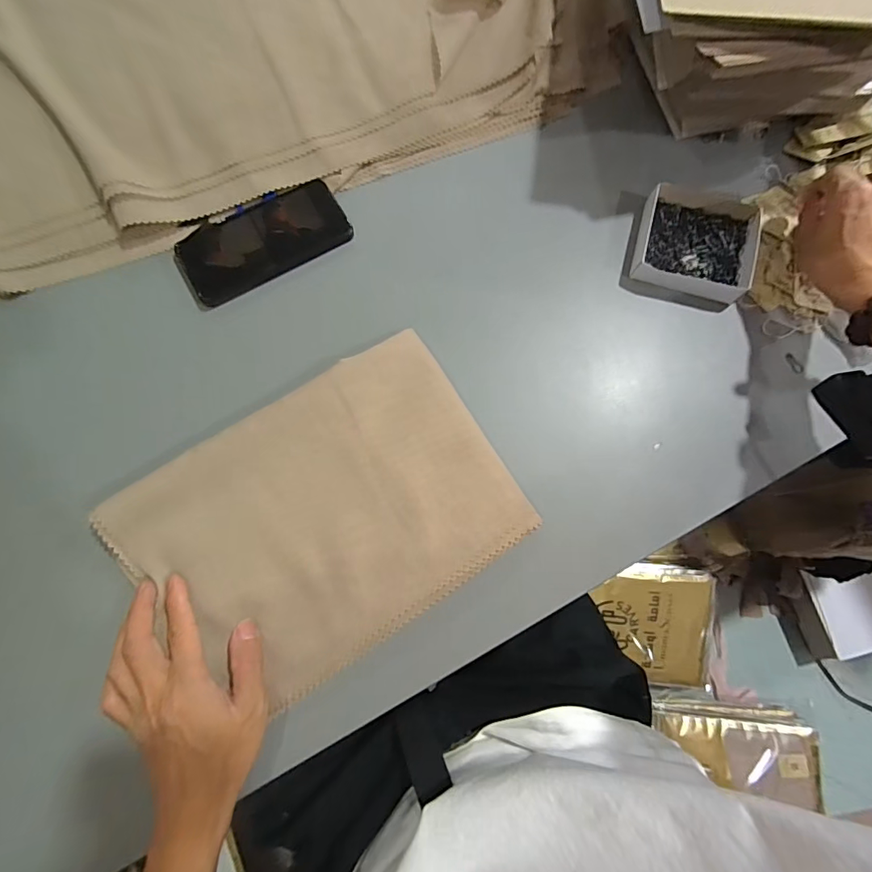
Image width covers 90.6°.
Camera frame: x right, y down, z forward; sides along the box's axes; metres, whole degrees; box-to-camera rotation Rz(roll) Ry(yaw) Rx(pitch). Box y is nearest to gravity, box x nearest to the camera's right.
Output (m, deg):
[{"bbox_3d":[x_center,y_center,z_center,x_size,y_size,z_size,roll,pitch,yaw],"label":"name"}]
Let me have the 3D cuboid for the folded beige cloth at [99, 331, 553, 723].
[{"bbox_3d":[-0.089,0.065,0.359,0.292,0.022,0.216,-34,79,-8],"label":"folded beige cloth"}]

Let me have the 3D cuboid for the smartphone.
[{"bbox_3d":[-0.173,-0.197,0.434,0.165,0.011,0.083,-27,79,-7],"label":"smartphone"}]

